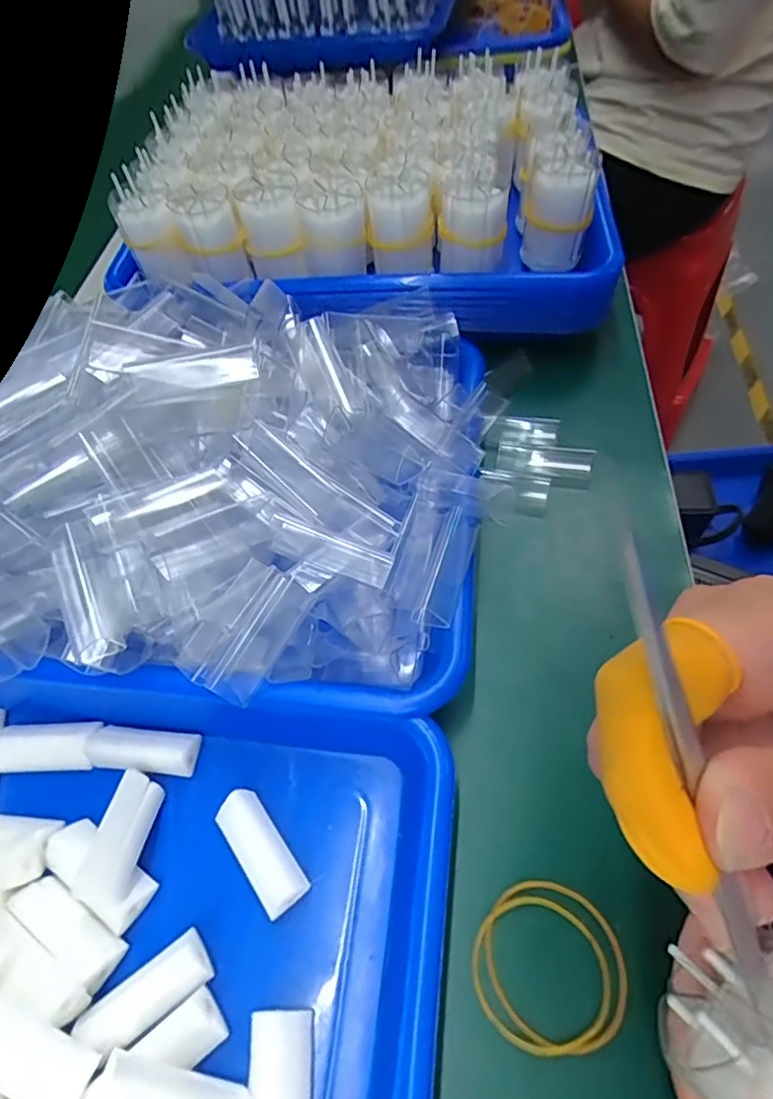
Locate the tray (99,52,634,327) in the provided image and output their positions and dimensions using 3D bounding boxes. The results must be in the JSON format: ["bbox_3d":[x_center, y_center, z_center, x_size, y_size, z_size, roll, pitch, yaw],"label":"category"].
[{"bbox_3d":[-0.013,-0.255,0.415,0.324,0.083,0.245,-2,57,6],"label":"tray"}]

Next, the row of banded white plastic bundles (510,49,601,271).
[{"bbox_3d":[0.111,-0.271,0.397,0.044,0.056,0.186,0,57,7],"label":"row of banded white plastic bundles"}]

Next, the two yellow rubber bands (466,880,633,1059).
[{"bbox_3d":[0.060,0.151,0.209,0.053,0.004,0.052,21,59,15],"label":"two yellow rubber bands"}]

